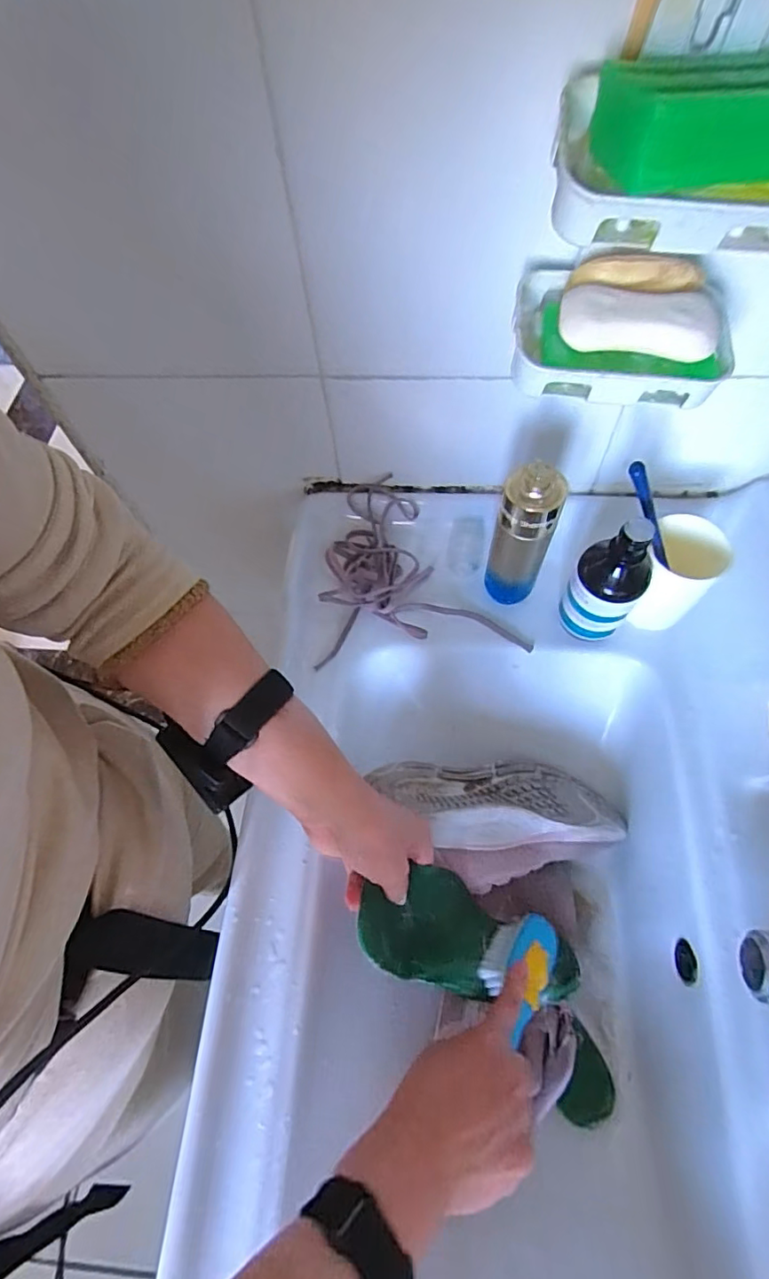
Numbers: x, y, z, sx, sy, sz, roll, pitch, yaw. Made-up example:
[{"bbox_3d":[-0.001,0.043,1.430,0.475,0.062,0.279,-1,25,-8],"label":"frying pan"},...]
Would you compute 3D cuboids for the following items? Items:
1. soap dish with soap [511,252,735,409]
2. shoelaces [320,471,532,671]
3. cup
[{"bbox_3d":[0.142,-0.190,0.334,0.119,0.054,0.076,4,63,6],"label":"soap dish with soap"},{"bbox_3d":[0.027,-0.070,0.547,0.195,0.050,0.183,-8,62,0],"label":"shoelaces"},{"bbox_3d":[0.254,-0.052,0.481,0.060,0.093,0.056,-2,62,3],"label":"cup"}]

